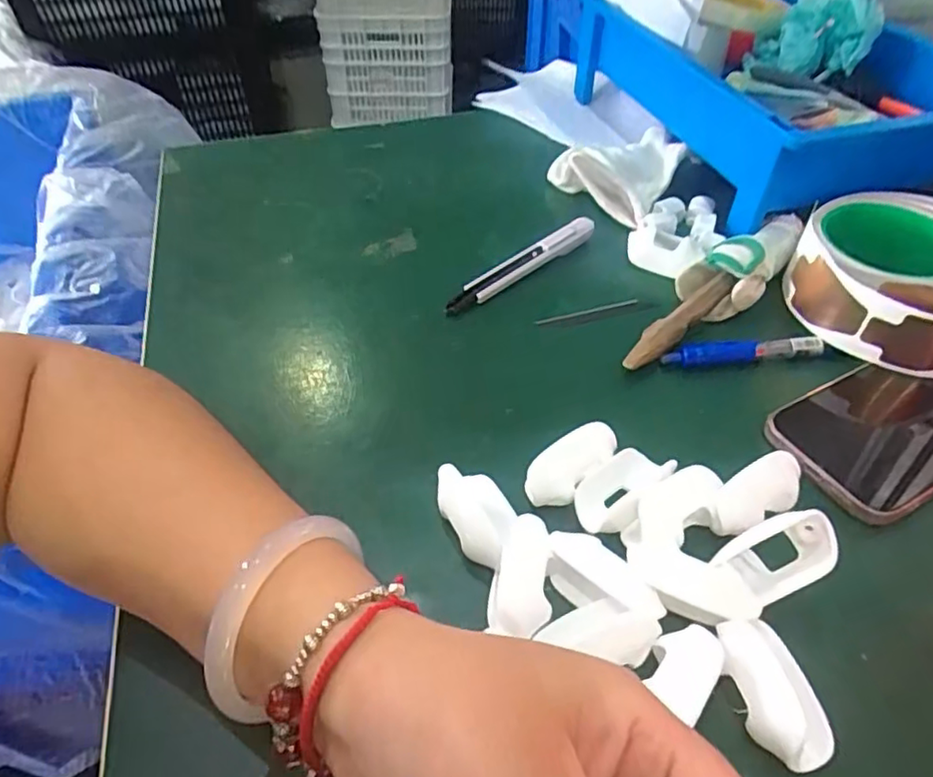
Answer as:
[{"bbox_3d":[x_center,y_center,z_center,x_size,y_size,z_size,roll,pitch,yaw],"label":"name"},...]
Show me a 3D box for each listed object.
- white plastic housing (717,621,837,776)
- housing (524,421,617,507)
[{"bbox_3d":[0.112,0.111,0.228,0.033,0.019,0.048,-5,47,-4],"label":"white plastic housing"},{"bbox_3d":[0.050,0.035,0.293,0.051,0.015,0.020,-38,56,-12],"label":"housing"}]

